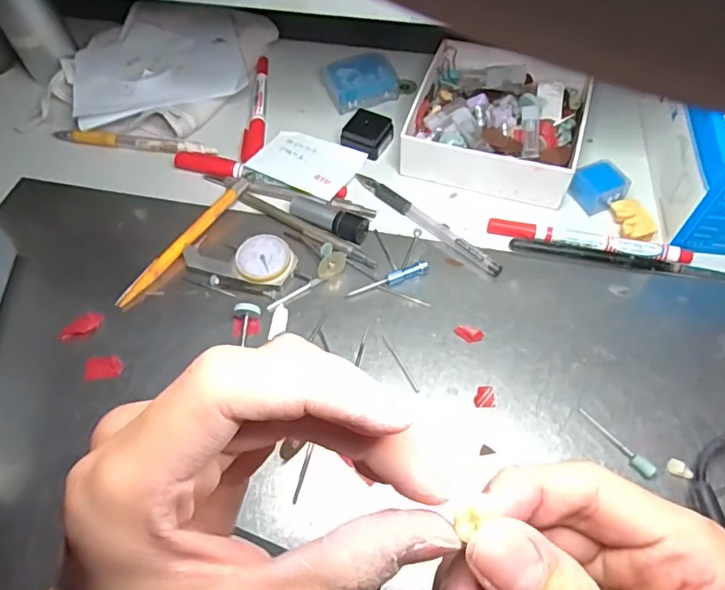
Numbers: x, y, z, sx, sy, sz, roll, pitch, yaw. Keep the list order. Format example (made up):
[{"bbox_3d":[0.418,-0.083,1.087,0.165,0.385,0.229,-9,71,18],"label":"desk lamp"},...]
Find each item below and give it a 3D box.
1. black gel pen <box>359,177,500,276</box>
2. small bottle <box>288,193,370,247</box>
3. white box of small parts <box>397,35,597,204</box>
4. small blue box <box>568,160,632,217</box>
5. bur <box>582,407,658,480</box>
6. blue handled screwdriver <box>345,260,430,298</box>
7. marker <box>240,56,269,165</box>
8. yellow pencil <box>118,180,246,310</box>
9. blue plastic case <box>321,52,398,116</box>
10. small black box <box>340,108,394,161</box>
[{"bbox_3d":[0.047,-0.055,0.395,0.131,0.009,0.013,39,68,23],"label":"black gel pen"},{"bbox_3d":[-0.025,-0.057,0.392,0.060,0.015,0.021,23,62,16],"label":"small bottle"},{"bbox_3d":[0.109,-0.144,0.429,0.131,0.034,0.137,18,61,14],"label":"white box of small parts"},{"bbox_3d":[0.175,-0.079,0.398,0.033,0.022,0.030,-23,60,-11],"label":"small blue box"},{"bbox_3d":[0.142,0.082,0.303,0.008,0.007,0.048,-35,63,-17],"label":"bur"},{"bbox_3d":[0.018,-0.010,0.367,0.060,0.008,0.006,-21,60,-10],"label":"blue handled screwdriver"},{"bbox_3d":[-0.089,-0.163,0.466,0.016,0.013,0.137,0,58,3],"label":"marker"},{"bbox_3d":[-0.126,-0.039,0.390,0.011,0.016,0.128,29,64,19],"label":"yellow pencil"},{"bbox_3d":[-0.003,-0.184,0.468,0.061,0.025,0.042,-21,60,-10],"label":"blue plastic case"},{"bbox_3d":[0.005,-0.132,0.438,0.032,0.018,0.032,30,64,20],"label":"small black box"}]

